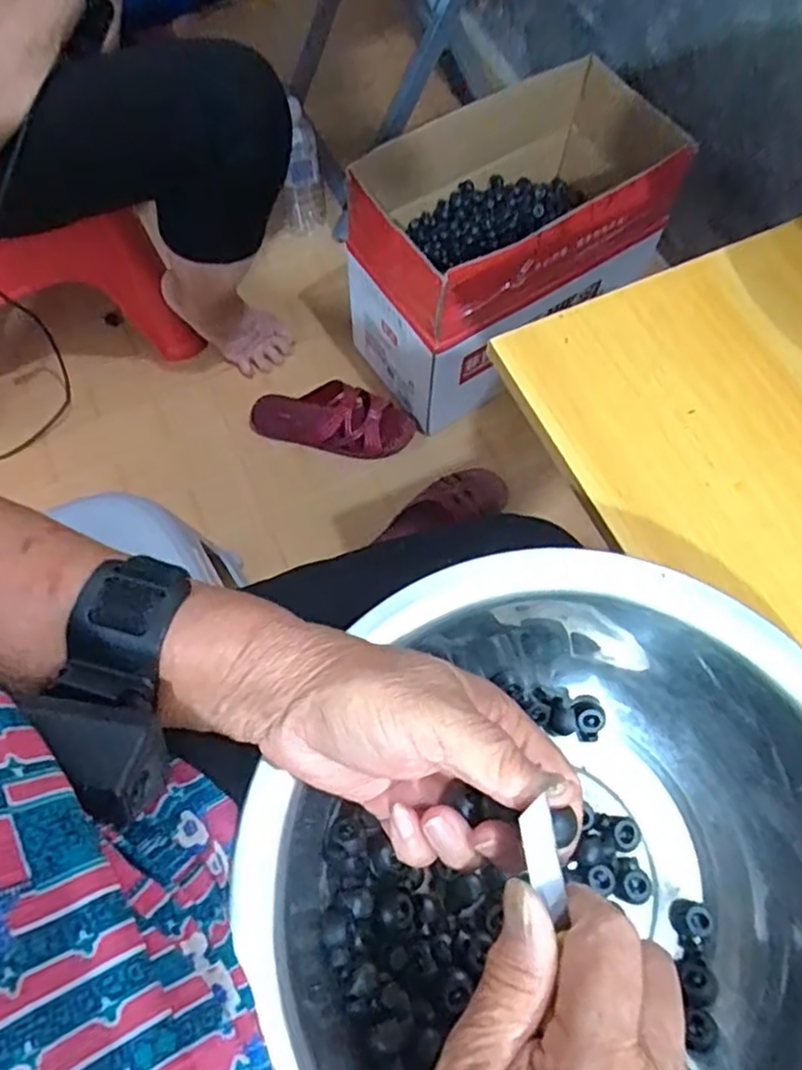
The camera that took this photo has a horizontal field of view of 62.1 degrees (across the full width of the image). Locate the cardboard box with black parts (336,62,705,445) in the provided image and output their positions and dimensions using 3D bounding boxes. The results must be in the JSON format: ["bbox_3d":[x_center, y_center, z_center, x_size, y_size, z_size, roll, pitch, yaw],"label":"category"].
[{"bbox_3d":[0.148,-0.393,0.931,0.417,0.315,0.235,-33,74,-13],"label":"cardboard box with black parts"}]

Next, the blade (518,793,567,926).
[{"bbox_3d":[0.049,0.113,0.231,0.012,0.005,0.039,-13,92,-7],"label":"blade"}]

